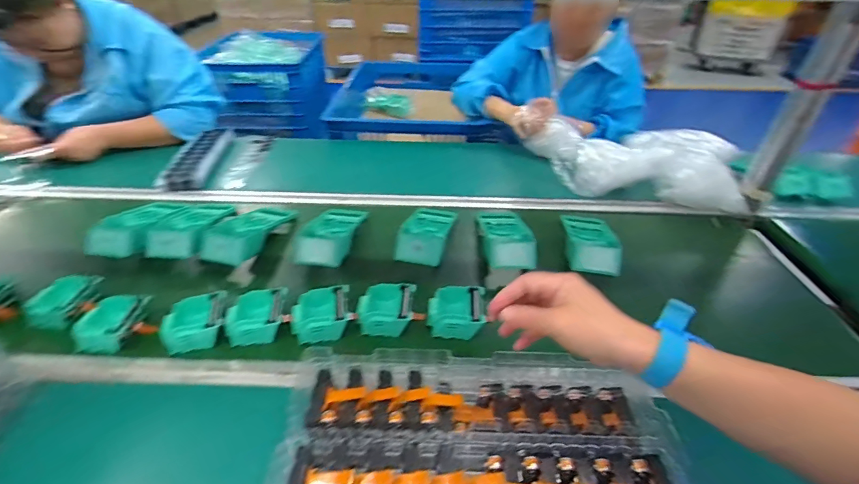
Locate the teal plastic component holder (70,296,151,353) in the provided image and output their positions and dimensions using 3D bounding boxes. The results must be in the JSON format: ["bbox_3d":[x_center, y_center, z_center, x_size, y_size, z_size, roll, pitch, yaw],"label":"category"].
[{"bbox_3d":[-0.457,0.119,0.593,0.075,0.034,0.087,7,39,6],"label":"teal plastic component holder"}]

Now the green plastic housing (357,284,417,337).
[{"bbox_3d":[-0.065,0.104,0.625,0.083,0.042,0.079,0,39,-1],"label":"green plastic housing"}]

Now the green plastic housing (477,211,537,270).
[{"bbox_3d":[0.149,-0.018,0.797,0.096,0.047,0.191,0,39,-2],"label":"green plastic housing"}]

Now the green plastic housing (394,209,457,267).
[{"bbox_3d":[-0.007,-0.024,0.789,0.095,0.052,0.191,9,40,10],"label":"green plastic housing"}]

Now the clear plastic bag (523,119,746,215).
[{"bbox_3d":[0.498,-0.212,1.022,0.489,0.108,0.286,10,40,10],"label":"clear plastic bag"}]

